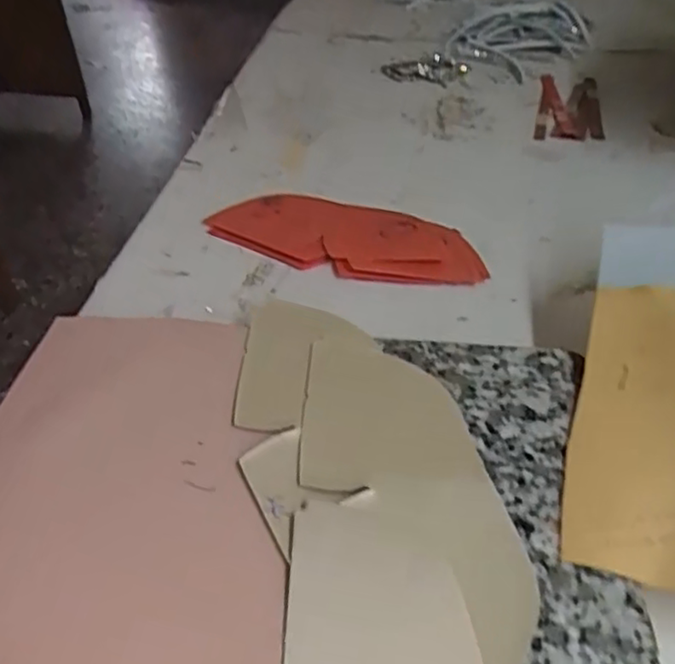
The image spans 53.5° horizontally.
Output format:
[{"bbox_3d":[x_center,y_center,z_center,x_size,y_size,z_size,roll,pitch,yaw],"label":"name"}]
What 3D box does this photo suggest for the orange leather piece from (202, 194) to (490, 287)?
[{"bbox_3d":[0.007,-0.066,0.452,0.184,0.012,0.076,17,44,19],"label":"orange leather piece"}]

